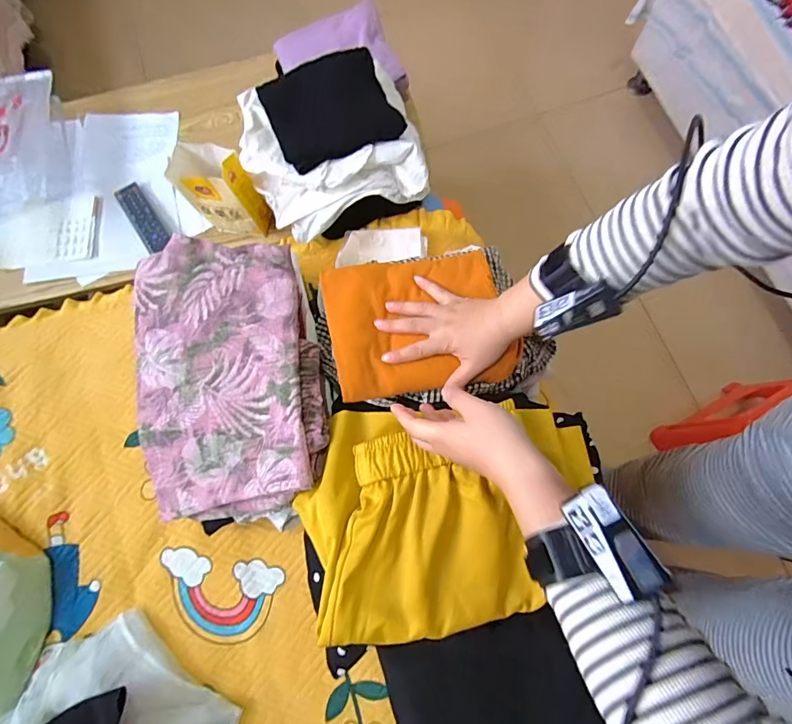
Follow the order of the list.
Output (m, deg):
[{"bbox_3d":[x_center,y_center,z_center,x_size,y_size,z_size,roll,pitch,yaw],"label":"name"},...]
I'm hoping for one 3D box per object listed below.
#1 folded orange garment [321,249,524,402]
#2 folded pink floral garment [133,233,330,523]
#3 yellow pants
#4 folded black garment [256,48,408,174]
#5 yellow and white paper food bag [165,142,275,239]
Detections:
[{"bbox_3d":[0.025,-0.054,0.520,0.211,0.048,0.179,-12,74,-1],"label":"folded orange garment"},{"bbox_3d":[-0.213,0.009,0.540,0.235,0.063,0.343,-9,74,-1],"label":"folded pink floral garment"},{"bbox_3d":[0.055,0.163,0.469,0.308,0.044,0.228,-3,74,1],"label":"yellow pants"},{"bbox_3d":[-0.101,-0.391,0.669,0.187,0.018,0.142,-24,98,-8],"label":"folded black garment"},{"bbox_3d":[-0.277,-0.283,0.735,0.129,0.168,0.059,9,75,4],"label":"yellow and white paper food bag"}]

